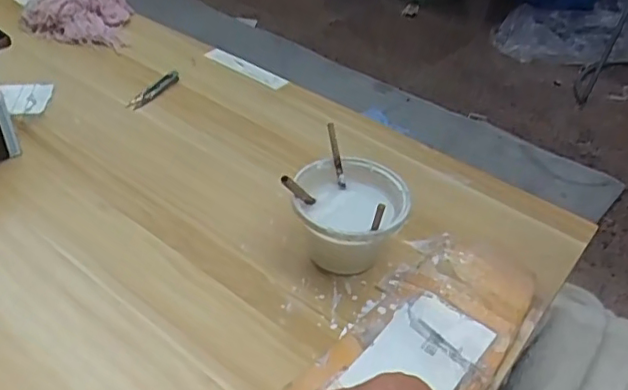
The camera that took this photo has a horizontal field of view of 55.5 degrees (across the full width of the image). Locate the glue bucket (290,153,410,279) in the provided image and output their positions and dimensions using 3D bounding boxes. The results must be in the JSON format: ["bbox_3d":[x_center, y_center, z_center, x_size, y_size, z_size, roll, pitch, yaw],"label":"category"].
[{"bbox_3d":[0.033,0.026,0.594,0.105,0.088,0.105,4,39,-4],"label":"glue bucket"}]

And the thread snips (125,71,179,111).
[{"bbox_3d":[-0.222,-0.148,0.838,0.024,0.015,0.102,22,41,18],"label":"thread snips"}]

